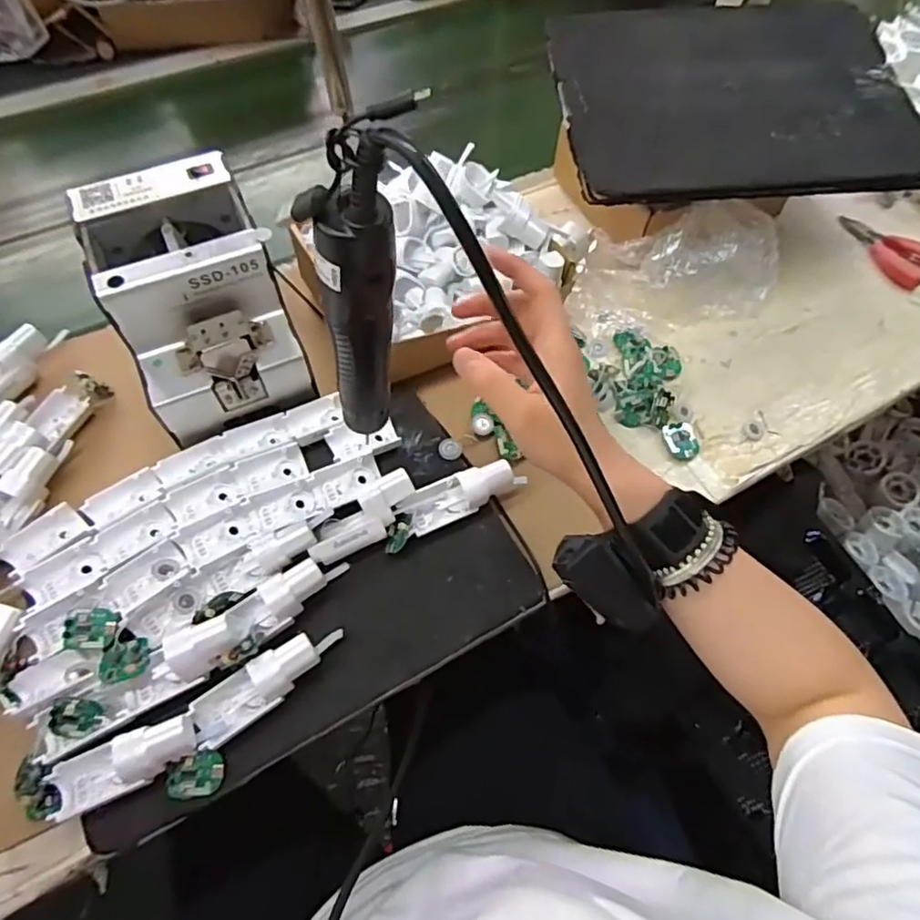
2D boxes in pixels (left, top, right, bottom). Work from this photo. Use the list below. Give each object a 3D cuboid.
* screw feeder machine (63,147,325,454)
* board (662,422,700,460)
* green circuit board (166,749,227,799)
[{"bbox_3d":[-0.219,-0.129,0.511,0.131,0.130,0.174,-22,64,-14],"label":"screw feeder machine"},{"bbox_3d":[0.201,-0.018,0.553,0.027,0.008,0.036,-22,64,-14],"label":"board"},{"bbox_3d":[-0.177,0.210,0.408,0.035,0.006,0.027,-4,73,-11],"label":"green circuit board"}]

